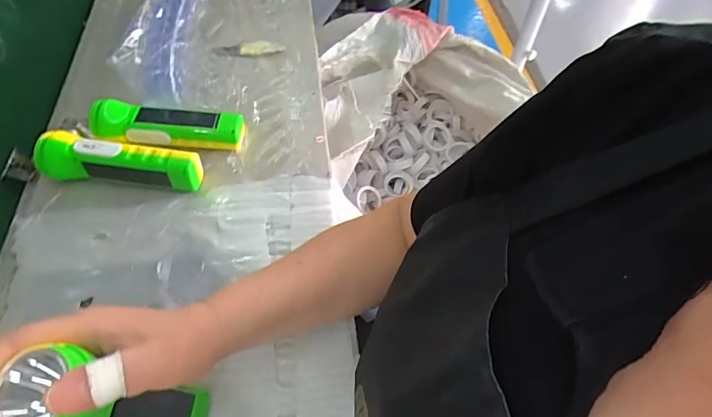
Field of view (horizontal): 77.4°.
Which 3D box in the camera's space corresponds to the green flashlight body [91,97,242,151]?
[{"bbox_3d":[-0.210,-0.098,0.509,0.159,0.031,0.047,2,54,-20],"label":"green flashlight body"}]

